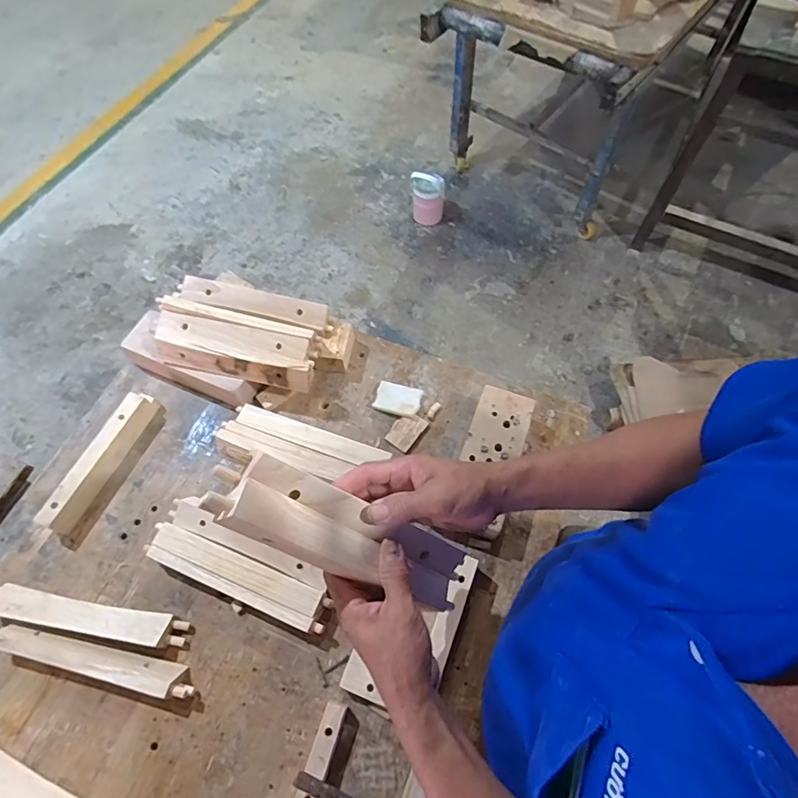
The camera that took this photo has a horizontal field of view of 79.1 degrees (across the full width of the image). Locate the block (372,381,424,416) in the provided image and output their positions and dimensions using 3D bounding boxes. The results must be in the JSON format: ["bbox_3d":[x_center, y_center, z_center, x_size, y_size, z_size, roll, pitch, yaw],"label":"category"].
[{"bbox_3d":[0.000,-0.002,0.800,0.074,0.018,0.057,15,64,8],"label":"block"}]

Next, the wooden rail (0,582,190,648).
[{"bbox_3d":[-0.426,0.292,0.653,0.279,0.033,0.040,8,63,5],"label":"wooden rail"}]

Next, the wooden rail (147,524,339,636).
[{"bbox_3d":[-0.220,0.245,0.668,0.267,0.038,0.051,20,65,10],"label":"wooden rail"}]

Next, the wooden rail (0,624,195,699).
[{"bbox_3d":[-0.394,0.336,0.623,0.263,0.047,0.034,11,64,6],"label":"wooden rail"}]

